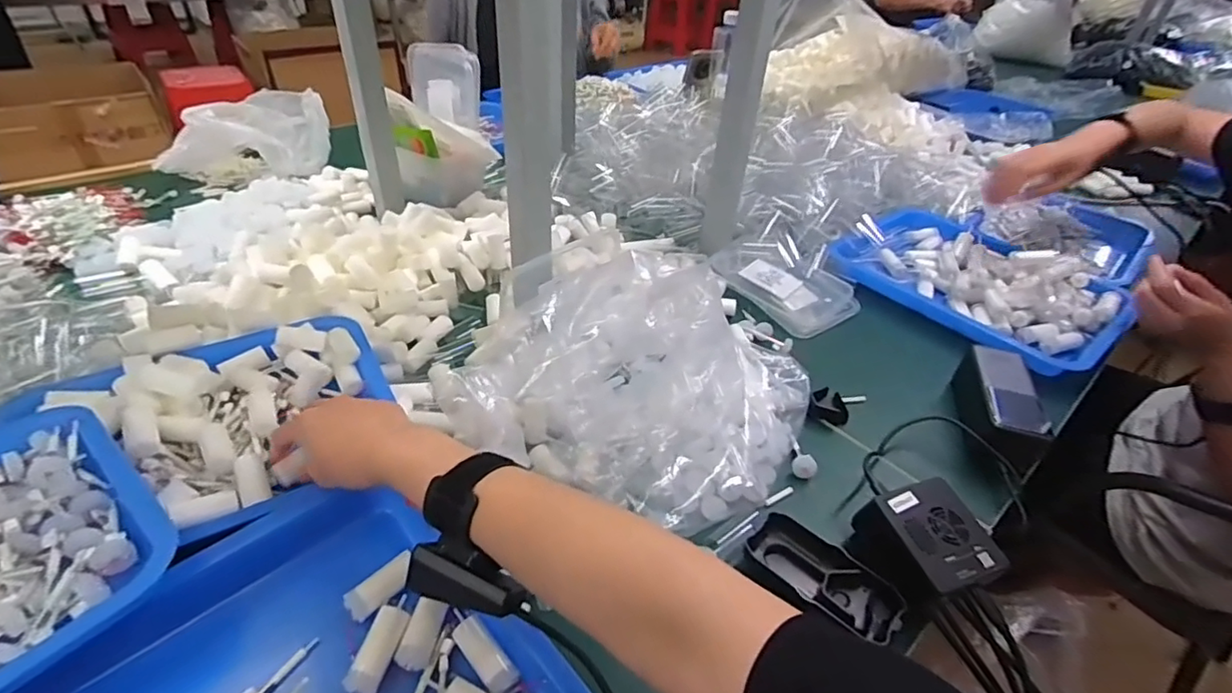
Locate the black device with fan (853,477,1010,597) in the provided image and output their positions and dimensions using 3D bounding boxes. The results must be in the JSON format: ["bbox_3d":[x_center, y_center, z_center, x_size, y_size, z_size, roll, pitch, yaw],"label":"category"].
[{"bbox_3d":[0.234,0.147,0.439,0.080,0.034,0.076,-12,51,-17],"label":"black device with fan"}]

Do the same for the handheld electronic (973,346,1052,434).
[{"bbox_3d":[0.388,0.041,0.573,0.047,0.013,0.117,12,39,9],"label":"handheld electronic"}]

